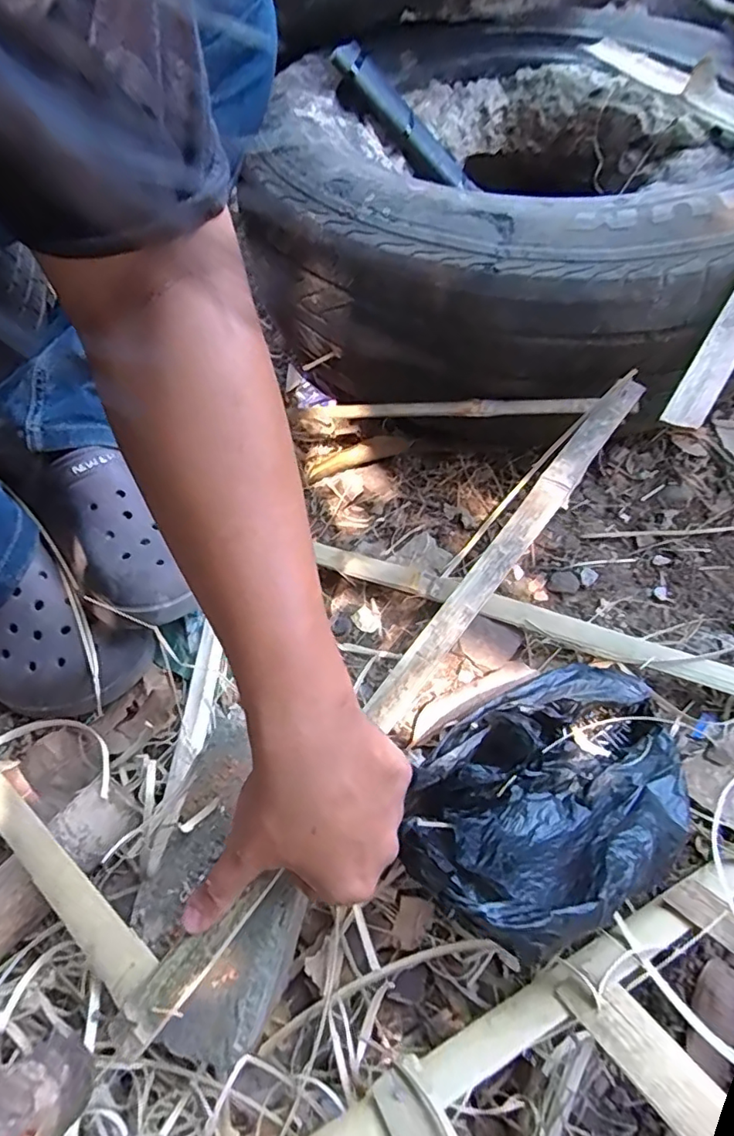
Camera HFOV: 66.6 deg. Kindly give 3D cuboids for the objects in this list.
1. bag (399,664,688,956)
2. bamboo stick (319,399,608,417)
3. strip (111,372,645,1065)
[{"bbox_3d":[0.118,0.139,0.351,0.205,0.106,0.128,-26,62,-14],"label":"bag"},{"bbox_3d":[0.066,-0.132,0.459,0.222,0.013,0.015,6,58,23],"label":"bamboo stick"},{"bbox_3d":[0.038,0.049,0.342,0.022,0.008,0.494,34,73,20],"label":"strip"}]

